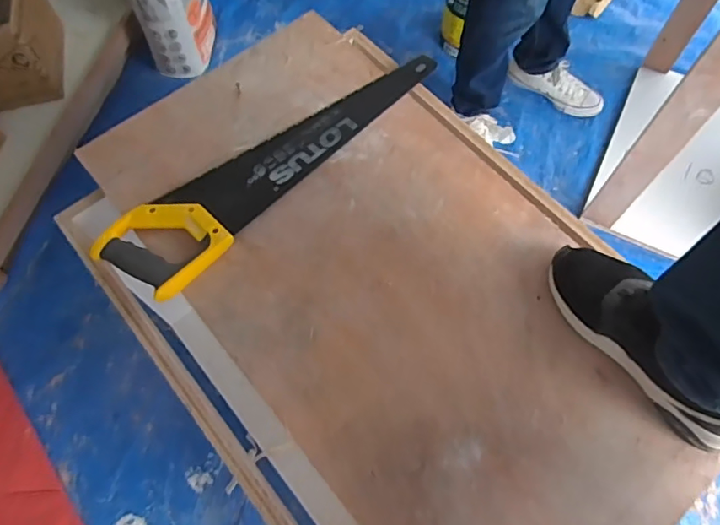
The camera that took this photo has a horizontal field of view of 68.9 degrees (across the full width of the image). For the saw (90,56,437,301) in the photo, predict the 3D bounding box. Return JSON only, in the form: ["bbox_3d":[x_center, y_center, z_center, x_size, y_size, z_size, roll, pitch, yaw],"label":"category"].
[{"bbox_3d":[-0.117,-0.162,0.763,0.133,0.024,0.545,42,71,17],"label":"saw"}]

